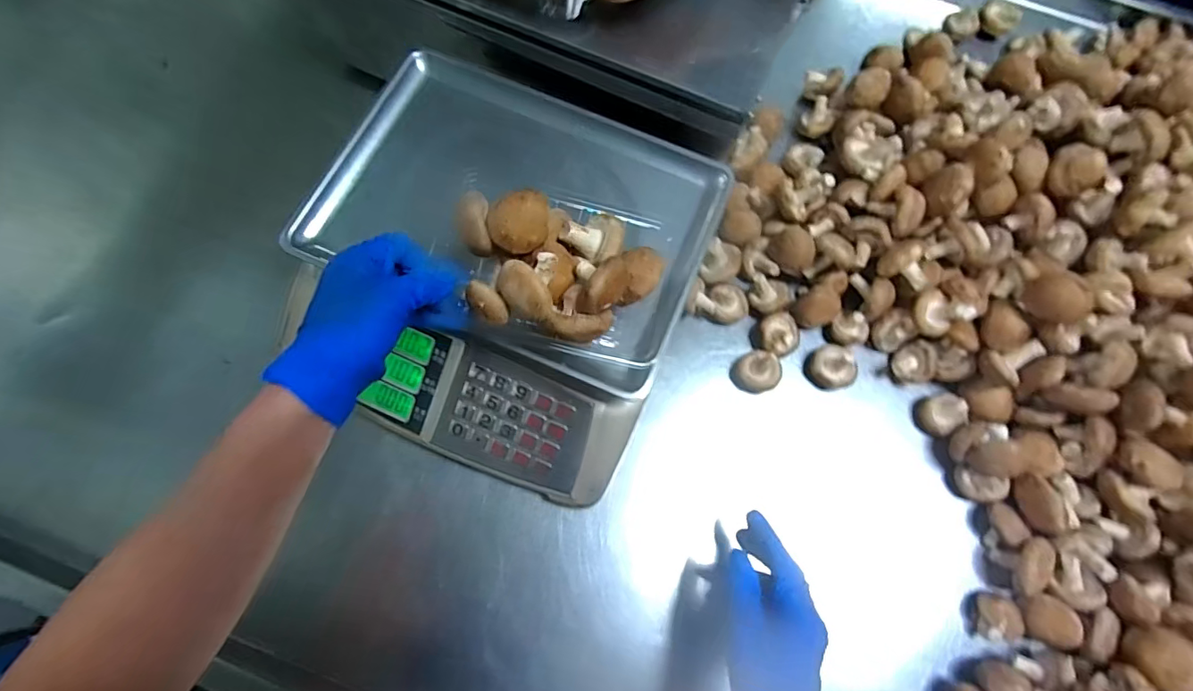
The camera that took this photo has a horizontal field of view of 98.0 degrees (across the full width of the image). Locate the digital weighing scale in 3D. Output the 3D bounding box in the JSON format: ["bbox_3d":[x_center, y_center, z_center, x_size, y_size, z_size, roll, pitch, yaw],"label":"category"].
[{"bbox_3d":[-0.082,-0.071,0.483,0.346,0.094,0.350,26,73,6],"label":"digital weighing scale"}]

